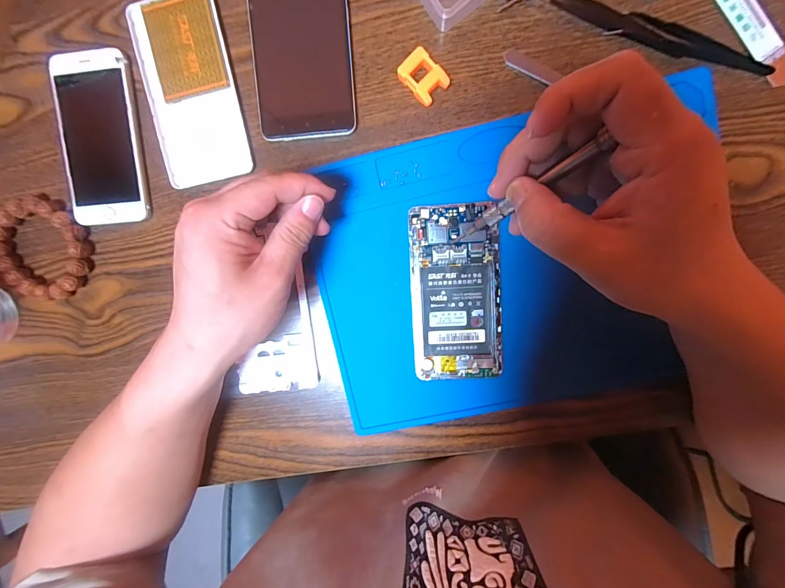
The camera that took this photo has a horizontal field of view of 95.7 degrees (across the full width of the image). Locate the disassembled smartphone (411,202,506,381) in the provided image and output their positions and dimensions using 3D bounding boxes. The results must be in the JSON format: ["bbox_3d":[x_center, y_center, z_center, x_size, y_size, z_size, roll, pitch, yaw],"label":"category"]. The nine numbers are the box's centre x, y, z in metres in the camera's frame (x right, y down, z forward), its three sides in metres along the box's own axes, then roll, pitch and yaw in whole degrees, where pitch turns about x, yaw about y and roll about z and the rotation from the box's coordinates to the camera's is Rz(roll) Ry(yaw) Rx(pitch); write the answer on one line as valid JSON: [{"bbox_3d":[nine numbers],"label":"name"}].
[{"bbox_3d":[0.052,0.000,0.288,0.071,0.010,0.140,-3,97,4],"label":"disassembled smartphone"}]

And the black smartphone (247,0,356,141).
[{"bbox_3d":[-0.071,-0.199,0.274,0.075,0.010,0.148,-3,97,4],"label":"black smartphone"}]

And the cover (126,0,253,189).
[{"bbox_3d":[-0.162,-0.163,0.285,0.072,0.006,0.142,-11,96,5],"label":"cover"}]

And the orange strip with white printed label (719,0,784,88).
[{"bbox_3d":[0.255,-0.201,0.254,0.021,0.004,0.117,-36,93,7],"label":"orange strip with white printed label"}]

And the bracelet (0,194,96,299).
[{"bbox_3d":[-0.301,-0.040,0.304,0.080,0.018,0.083,0,97,4],"label":"bracelet"}]

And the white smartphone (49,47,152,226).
[{"bbox_3d":[-0.243,-0.128,0.295,0.069,0.009,0.135,-2,97,4],"label":"white smartphone"}]

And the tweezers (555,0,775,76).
[{"bbox_3d":[0.192,-0.190,0.258,0.168,0.006,0.020,22,98,1],"label":"tweezers"}]

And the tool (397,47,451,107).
[{"bbox_3d":[0.023,-0.164,0.270,0.027,0.013,0.034,-43,93,8],"label":"tool"}]

